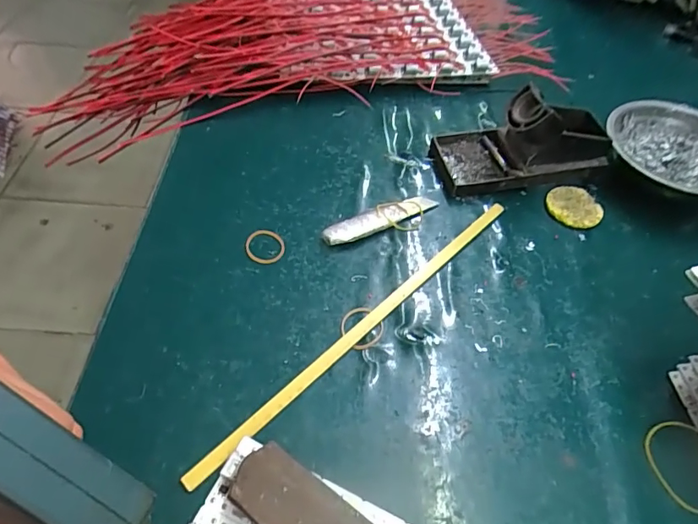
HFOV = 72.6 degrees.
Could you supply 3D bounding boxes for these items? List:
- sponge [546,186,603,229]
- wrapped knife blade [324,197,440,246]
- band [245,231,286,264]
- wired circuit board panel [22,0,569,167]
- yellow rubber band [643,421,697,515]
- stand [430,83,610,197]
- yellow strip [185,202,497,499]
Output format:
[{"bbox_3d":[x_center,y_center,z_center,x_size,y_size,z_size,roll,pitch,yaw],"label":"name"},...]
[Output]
[{"bbox_3d":[0.197,-0.048,0.414,0.048,0.007,0.042,14,53,5],"label":"sponge"},{"bbox_3d":[0.027,-0.037,0.392,0.104,0.009,0.022,-25,59,-22],"label":"wrapped knife blade"},{"bbox_3d":[-0.065,-0.013,0.366,0.030,0.004,0.031,2,53,-3],"label":"band"},{"bbox_3d":[-0.048,-0.249,0.524,0.553,0.036,0.251,-20,57,-19],"label":"wired circuit board panel"},{"bbox_3d":[0.204,0.124,0.289,0.040,0.004,0.054,-1,53,-5],"label":"yellow rubber band"},{"bbox_3d":[0.155,-0.112,0.420,0.140,0.070,0.068,-7,54,-10],"label":"stand"},{"bbox_3d":[0.020,0.039,0.333,0.008,0.006,0.310,40,59,23],"label":"yellow strip"}]

